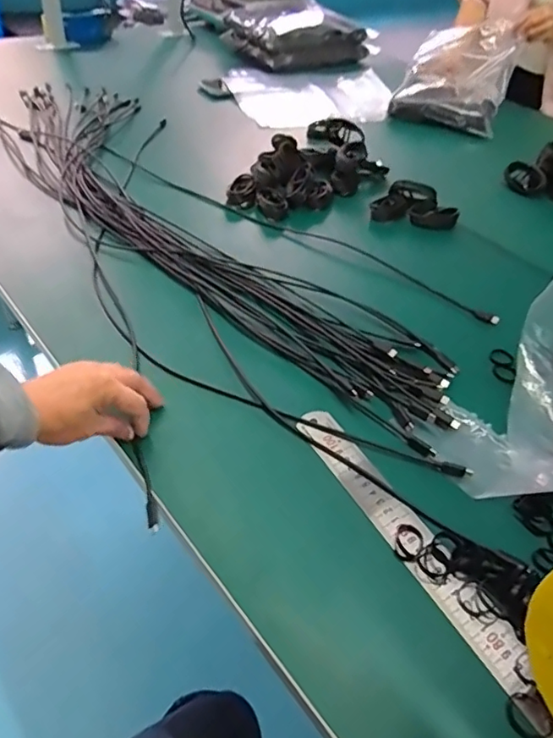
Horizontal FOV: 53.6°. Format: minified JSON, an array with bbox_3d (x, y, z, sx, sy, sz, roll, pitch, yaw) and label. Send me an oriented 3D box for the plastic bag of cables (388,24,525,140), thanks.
[{"bbox_3d":[0.392,-0.641,1.173,0.204,0.121,0.281,19,45,13],"label":"plastic bag of cables"}]

